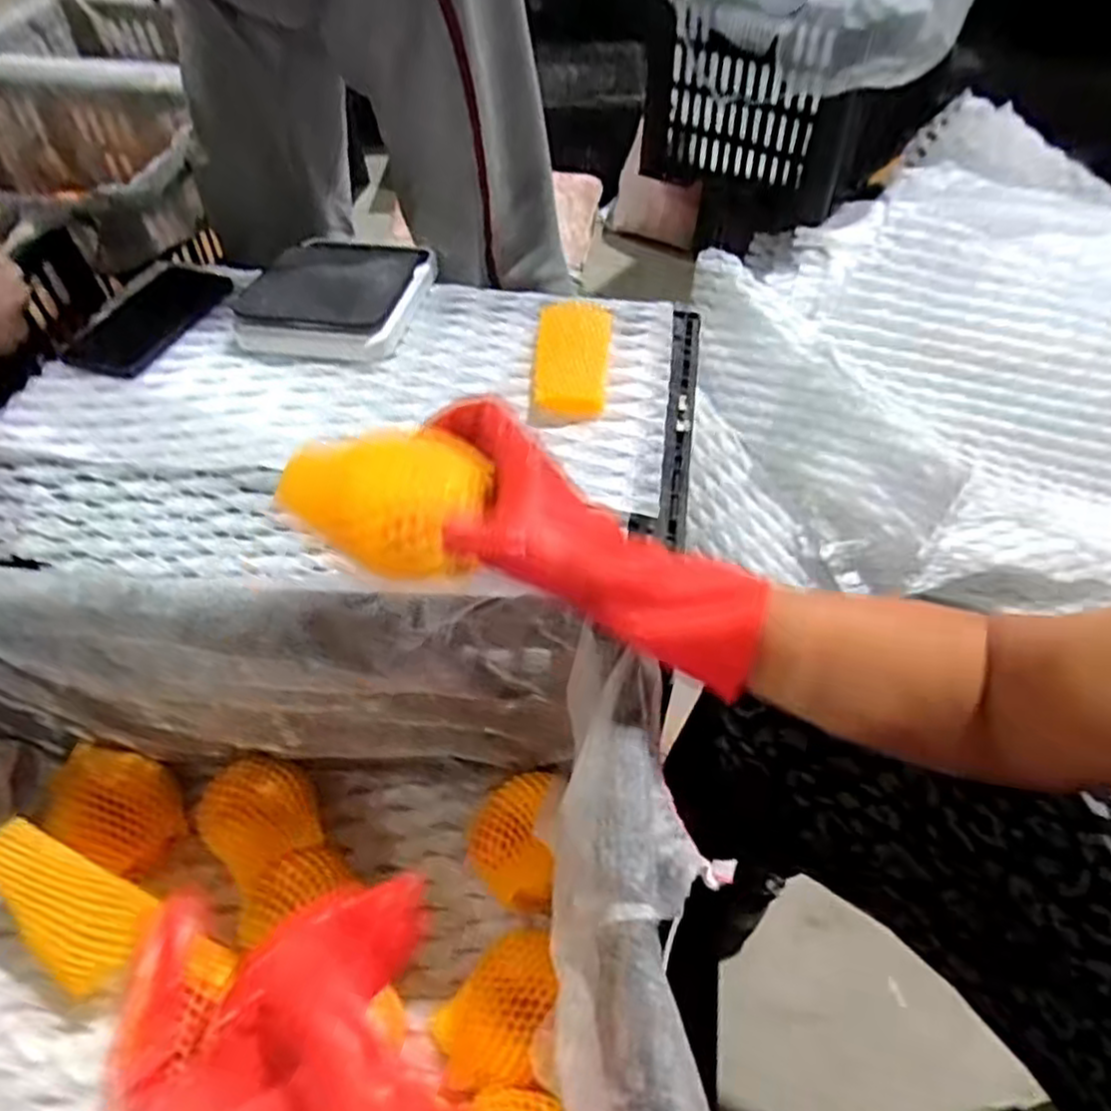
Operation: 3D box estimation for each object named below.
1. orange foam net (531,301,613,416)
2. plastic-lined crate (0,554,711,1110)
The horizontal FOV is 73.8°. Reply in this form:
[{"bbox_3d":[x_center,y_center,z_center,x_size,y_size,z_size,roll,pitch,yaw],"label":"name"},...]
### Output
[{"bbox_3d":[0.015,-0.178,0.639,0.061,0.029,0.147,4,51,4],"label":"orange foam net"},{"bbox_3d":[-0.193,0.229,0.429,0.503,0.264,0.331,4,51,4],"label":"plastic-lined crate"}]

